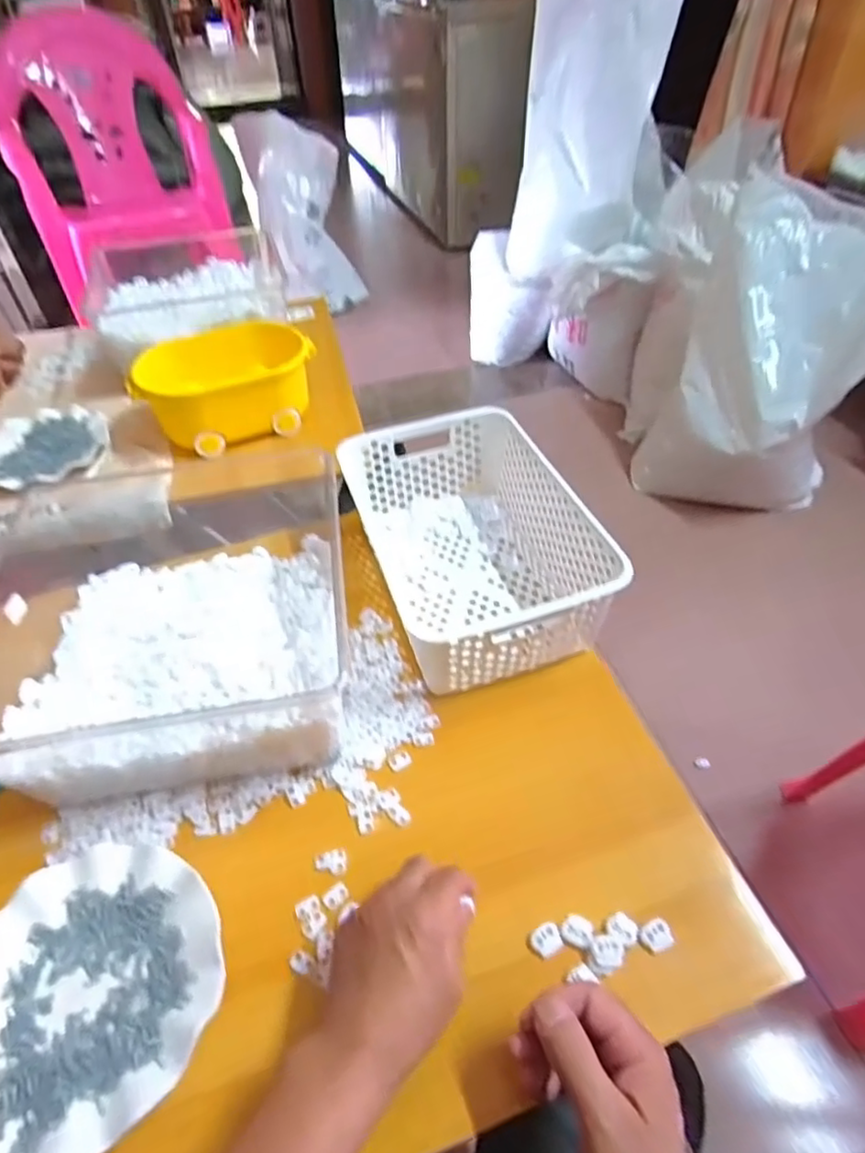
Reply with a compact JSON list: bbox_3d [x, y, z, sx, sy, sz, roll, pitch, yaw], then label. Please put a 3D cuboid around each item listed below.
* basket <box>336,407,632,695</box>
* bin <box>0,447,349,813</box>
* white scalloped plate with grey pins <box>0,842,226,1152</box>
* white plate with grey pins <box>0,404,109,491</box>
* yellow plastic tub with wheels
[{"bbox_3d":[0.041,-0.038,0.656,0.199,0.110,0.304,-17,48,-13],"label":"basket"},{"bbox_3d":[-0.227,0.035,0.585,0.299,0.129,0.310,-9,47,-6],"label":"bin"},{"bbox_3d":[-0.240,0.285,0.433,0.177,0.020,0.178,-1,46,2],"label":"white scalloped plate with grey pins"},{"bbox_3d":[-0.559,-0.184,0.886,0.183,0.013,0.178,-1,46,2],"label":"white plate with grey pins"},{"bbox_3d":[-0.288,-0.268,0.886,0.245,0.104,0.127,-22,49,-17],"label":"yellow plastic tub with wheels"}]

